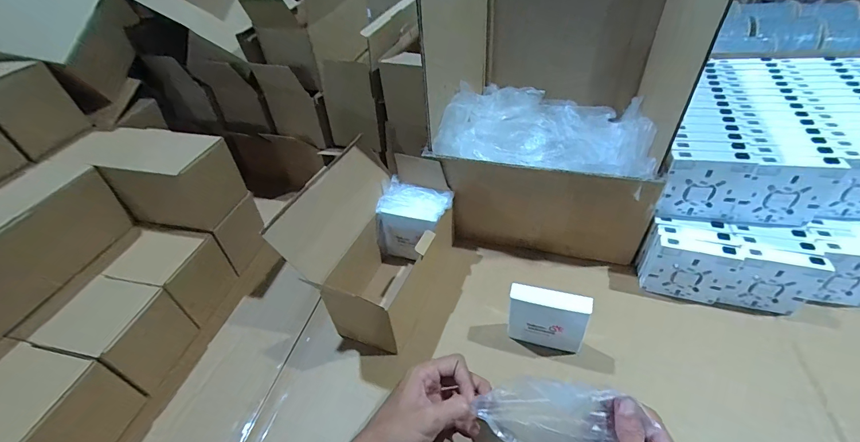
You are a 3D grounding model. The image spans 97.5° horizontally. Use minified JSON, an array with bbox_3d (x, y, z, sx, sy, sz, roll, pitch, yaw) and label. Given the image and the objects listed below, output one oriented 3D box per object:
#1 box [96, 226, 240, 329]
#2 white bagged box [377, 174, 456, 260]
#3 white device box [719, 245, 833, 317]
[{"bbox_3d":[-0.358,0.074,0.522,0.113,0.096,0.097,5,44,11],"label":"box"},{"bbox_3d":[-0.023,0.001,0.555,0.098,0.089,0.073,15,47,21],"label":"white bagged box"},{"bbox_3d":[0.408,0.073,0.456,0.084,0.082,0.024,7,45,14],"label":"white device box"}]

